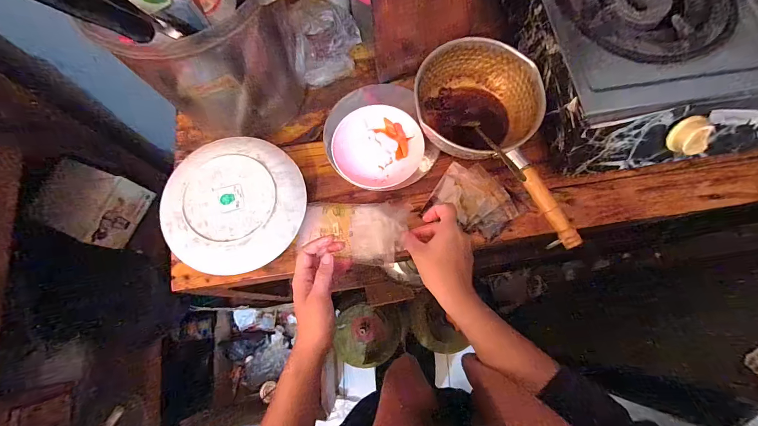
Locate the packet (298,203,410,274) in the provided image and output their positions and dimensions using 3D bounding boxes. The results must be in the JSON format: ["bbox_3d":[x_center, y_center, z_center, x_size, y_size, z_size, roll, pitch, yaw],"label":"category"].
[{"bbox_3d":[-0.034,0.031,0.478,0.152,0.026,0.096,-3,74,0],"label":"packet"}]

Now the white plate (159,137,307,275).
[{"bbox_3d":[-0.198,-0.016,0.451,0.186,0.023,0.185,1,75,-4],"label":"white plate"}]

